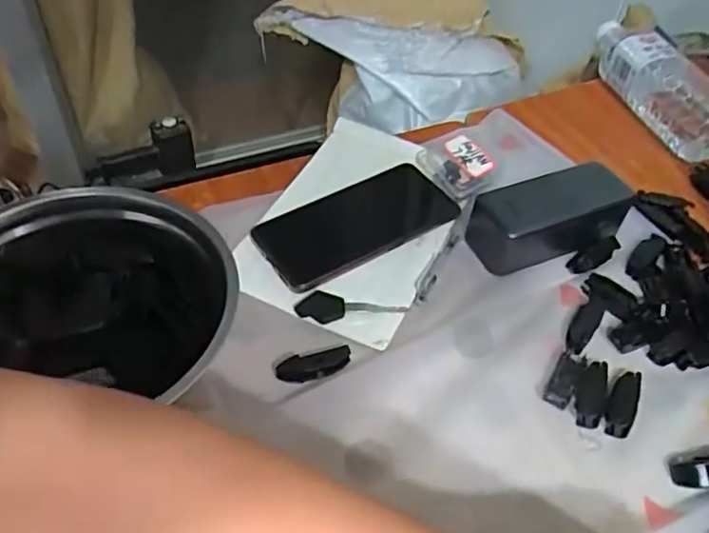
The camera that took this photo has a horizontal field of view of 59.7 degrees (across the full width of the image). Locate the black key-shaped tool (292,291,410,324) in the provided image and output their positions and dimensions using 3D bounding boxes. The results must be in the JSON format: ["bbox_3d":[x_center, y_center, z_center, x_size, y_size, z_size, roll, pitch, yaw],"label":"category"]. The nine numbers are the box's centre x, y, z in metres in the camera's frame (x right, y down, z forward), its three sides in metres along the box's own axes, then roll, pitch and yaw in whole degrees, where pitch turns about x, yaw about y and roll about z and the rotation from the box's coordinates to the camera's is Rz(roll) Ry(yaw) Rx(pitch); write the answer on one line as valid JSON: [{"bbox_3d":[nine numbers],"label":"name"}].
[{"bbox_3d":[-0.003,0.033,0.464,0.081,0.006,0.024,8,48,3],"label":"black key-shaped tool"}]

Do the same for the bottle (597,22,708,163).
[{"bbox_3d":[0.320,-0.192,0.644,0.054,0.067,0.197,-15,51,-17],"label":"bottle"}]

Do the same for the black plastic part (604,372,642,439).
[{"bbox_3d":[0.186,0.095,0.428,0.019,0.011,0.050,22,50,16],"label":"black plastic part"}]

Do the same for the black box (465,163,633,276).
[{"bbox_3d":[0.164,-0.041,0.520,0.129,0.045,0.059,-15,51,-16],"label":"black box"}]

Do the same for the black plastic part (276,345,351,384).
[{"bbox_3d":[-0.028,0.068,0.432,0.052,0.011,0.016,-10,49,-13],"label":"black plastic part"}]

